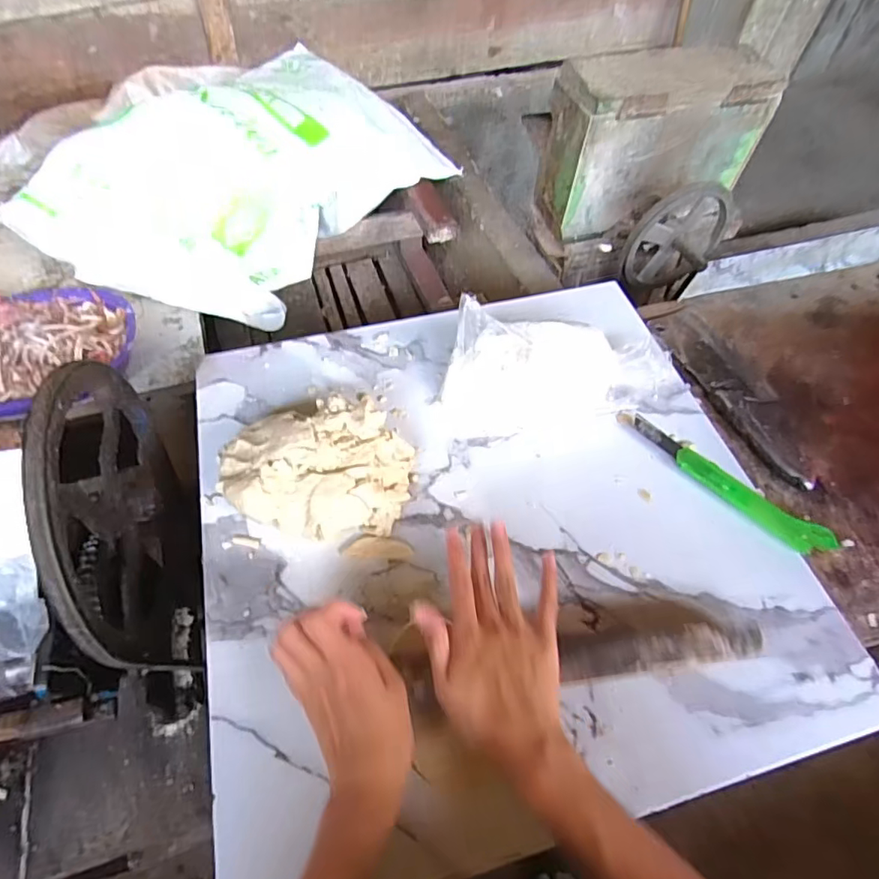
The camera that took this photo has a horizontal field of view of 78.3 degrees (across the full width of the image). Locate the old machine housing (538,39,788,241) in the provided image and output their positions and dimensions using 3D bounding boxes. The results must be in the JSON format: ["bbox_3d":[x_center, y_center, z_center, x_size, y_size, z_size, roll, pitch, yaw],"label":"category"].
[{"bbox_3d":[0.364,-0.508,0.926,0.349,0.228,0.126,-10,58,-11],"label":"old machine housing"}]

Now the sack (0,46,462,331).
[{"bbox_3d":[-0.310,-0.464,0.940,0.412,0.197,0.660,29,59,14],"label":"sack"}]

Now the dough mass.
[{"bbox_3d":[-0.107,0.024,0.471,0.161,0.062,0.119,12,57,3],"label":"dough mass"}]

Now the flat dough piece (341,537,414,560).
[{"bbox_3d":[-0.052,0.094,0.464,0.059,0.005,0.018,5,56,-1],"label":"flat dough piece"}]

